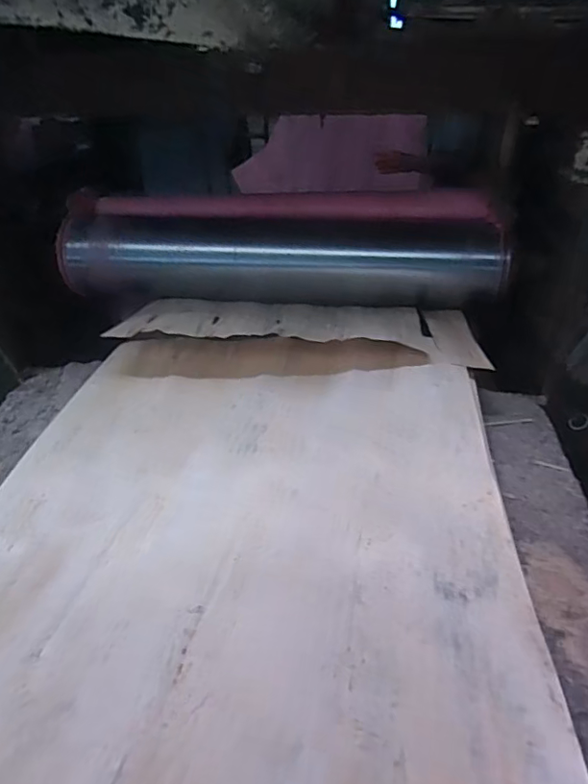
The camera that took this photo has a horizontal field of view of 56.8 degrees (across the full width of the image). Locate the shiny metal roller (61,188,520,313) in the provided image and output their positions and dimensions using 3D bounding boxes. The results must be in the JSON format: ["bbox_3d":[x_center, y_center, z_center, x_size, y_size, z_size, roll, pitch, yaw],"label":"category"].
[{"bbox_3d":[-0.046,-0.375,1.457,1.133,0.252,0.239,3,31,9],"label":"shiny metal roller"}]

